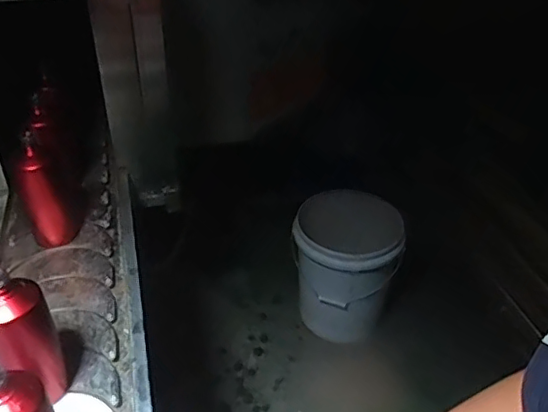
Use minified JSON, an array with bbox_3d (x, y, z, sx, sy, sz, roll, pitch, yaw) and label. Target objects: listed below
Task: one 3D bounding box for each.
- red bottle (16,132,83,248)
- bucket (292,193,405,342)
[{"bbox_3d":[-0.394,-0.021,0.966,0.081,0.184,0.083,-14,41,-16],"label":"red bottle"},{"bbox_3d":[0.209,0.179,1.657,0.297,0.353,0.282,0,39,0],"label":"bucket"}]

